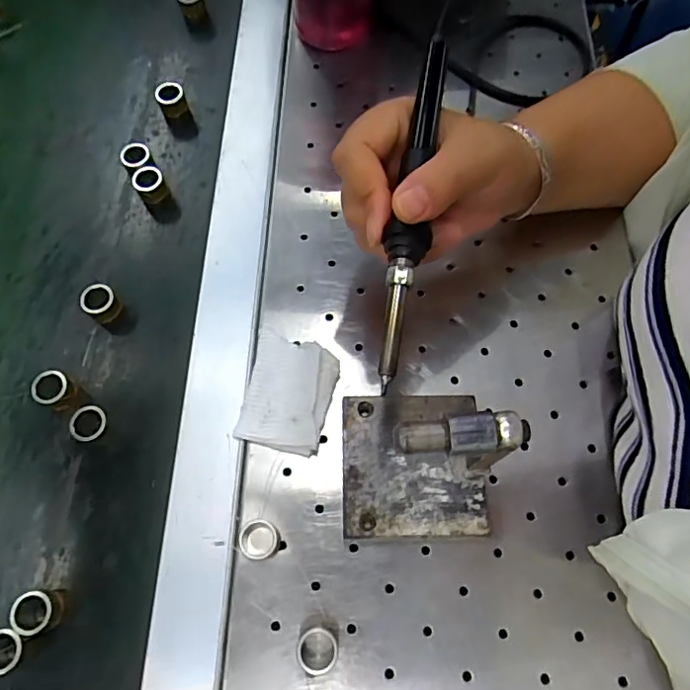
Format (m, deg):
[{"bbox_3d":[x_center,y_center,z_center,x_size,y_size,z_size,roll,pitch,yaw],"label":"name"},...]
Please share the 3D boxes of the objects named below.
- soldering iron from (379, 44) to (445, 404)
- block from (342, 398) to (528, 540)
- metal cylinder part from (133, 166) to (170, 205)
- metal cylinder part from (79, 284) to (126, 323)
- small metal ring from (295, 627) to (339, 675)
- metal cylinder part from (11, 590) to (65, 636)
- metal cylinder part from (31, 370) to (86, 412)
[{"bbox_3d":[0.032,-0.066,0.256,0.016,0.018,0.170,9,76,4],"label":"soldering iron"},{"bbox_3d":[0.037,0.052,0.276,0.075,0.100,0.076,-1,67,0],"label":"block"},{"bbox_3d":[-0.136,-0.110,0.389,0.020,0.021,0.022,0,67,0],"label":"metal cylinder part"},{"bbox_3d":[-0.155,-0.025,0.354,0.021,0.023,0.023,0,67,0],"label":"metal cylinder part"},{"bbox_3d":[-0.013,0.153,0.278,0.020,0.019,0.019,0,67,0],"label":"small metal ring"},{"bbox_3d":[-0.159,0.139,0.288,0.018,0.023,0.020,-20,68,-8],"label":"metal cylinder part"},{"bbox_3d":[-0.172,0.028,0.332,0.019,0.023,0.019,0,67,0],"label":"metal cylinder part"}]

